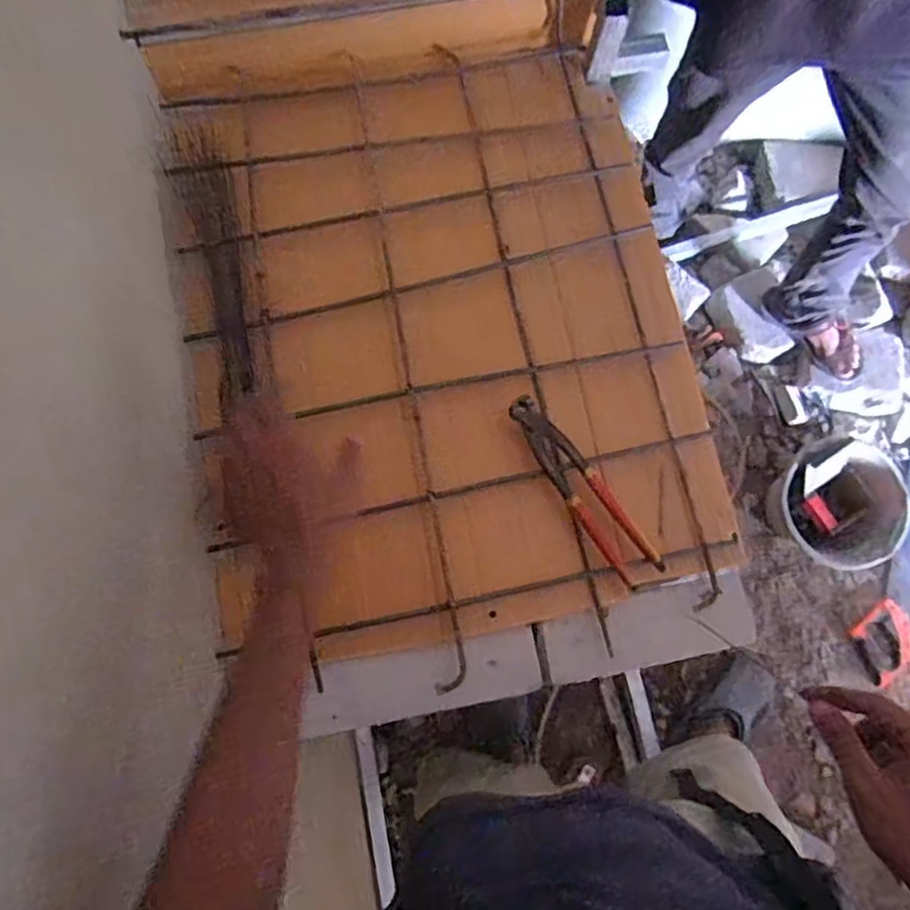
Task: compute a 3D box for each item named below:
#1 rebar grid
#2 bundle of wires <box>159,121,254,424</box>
[{"bbox_3d":[-0.026,-0.127,0.740,0.489,0.045,0.653,-10,78,-2],"label":"rebar grid"},{"bbox_3d":[-0.264,-0.214,0.744,0.063,0.022,0.354,-14,77,-3],"label":"bundle of wires"}]

